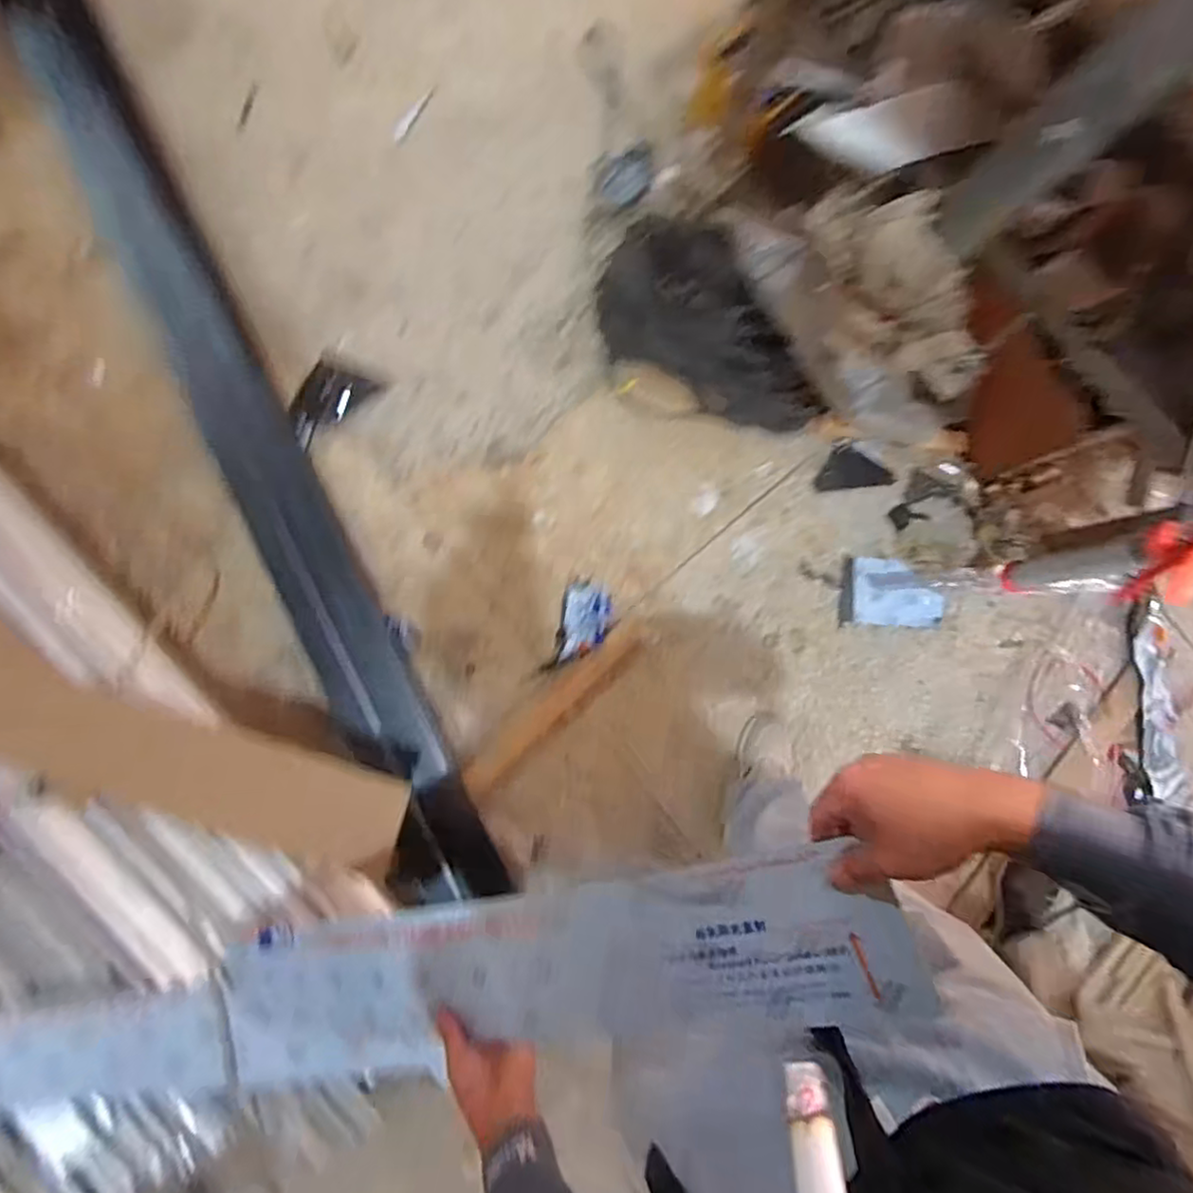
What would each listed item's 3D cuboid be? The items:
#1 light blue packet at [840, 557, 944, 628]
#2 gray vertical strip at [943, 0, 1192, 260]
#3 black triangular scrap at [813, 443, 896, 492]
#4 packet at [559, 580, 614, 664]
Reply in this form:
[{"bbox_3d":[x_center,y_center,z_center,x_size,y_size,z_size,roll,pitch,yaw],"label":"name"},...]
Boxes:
[{"bbox_3d":[0.667,-0.008,1.440,0.239,0.025,0.145,3,84,-8],"label":"light blue packet"},{"bbox_3d":[0.488,-0.492,0.653,0.026,0.341,0.097,-19,88,-13],"label":"gray vertical strip"},{"bbox_3d":[0.581,-0.289,1.436,0.181,0.015,0.098,-5,104,-9],"label":"black triangular scrap"},{"bbox_3d":[-0.020,0.052,1.333,0.096,0.034,0.166,7,84,-7],"label":"packet"}]

